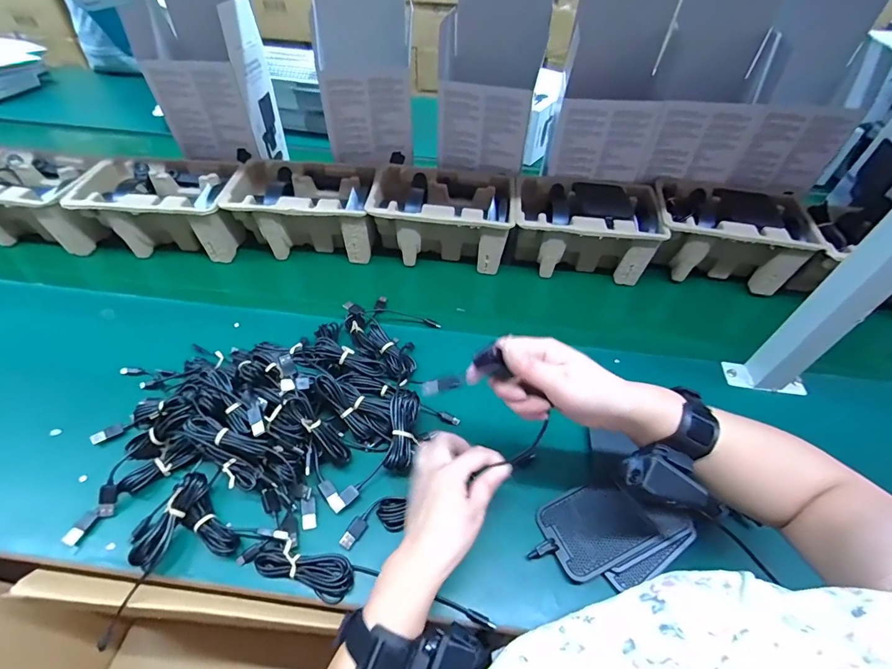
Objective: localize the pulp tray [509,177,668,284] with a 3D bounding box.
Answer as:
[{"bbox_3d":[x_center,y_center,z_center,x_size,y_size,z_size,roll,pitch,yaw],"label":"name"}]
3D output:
[{"bbox_3d":[0.221,-0.168,0.700,0.220,0.115,0.144,4,46,4],"label":"pulp tray"}]

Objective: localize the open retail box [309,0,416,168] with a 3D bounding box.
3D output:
[{"bbox_3d":[-0.134,-0.454,0.707,0.151,0.267,0.113,0,46,0],"label":"open retail box"}]

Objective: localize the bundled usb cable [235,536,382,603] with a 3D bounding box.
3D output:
[{"bbox_3d":[-0.136,0.221,0.401,0.125,0.024,0.035,12,47,11],"label":"bundled usb cable"}]

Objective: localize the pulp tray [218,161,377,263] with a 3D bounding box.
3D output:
[{"bbox_3d":[-0.226,-0.202,0.706,0.224,0.105,0.138,2,46,1],"label":"pulp tray"}]

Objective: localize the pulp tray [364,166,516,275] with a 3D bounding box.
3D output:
[{"bbox_3d":[-0.005,-0.191,0.705,0.225,0.105,0.142,2,46,2],"label":"pulp tray"}]

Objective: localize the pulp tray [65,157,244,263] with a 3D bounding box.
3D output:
[{"bbox_3d":[-0.452,-0.204,0.700,0.233,0.108,0.150,-3,46,-3],"label":"pulp tray"}]

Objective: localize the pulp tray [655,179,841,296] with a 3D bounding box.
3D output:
[{"bbox_3d":[0.462,-0.155,0.690,0.248,0.117,0.151,7,47,7],"label":"pulp tray"}]

